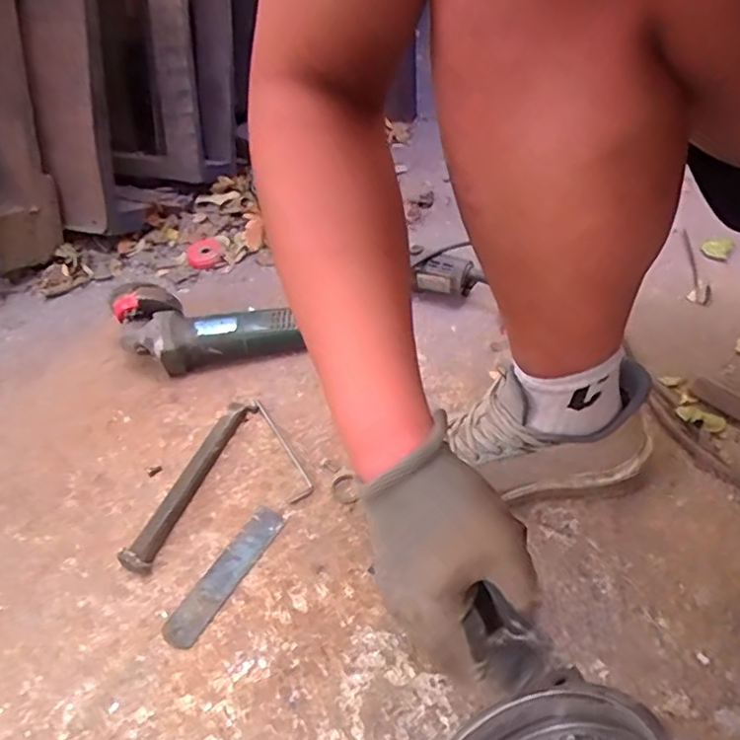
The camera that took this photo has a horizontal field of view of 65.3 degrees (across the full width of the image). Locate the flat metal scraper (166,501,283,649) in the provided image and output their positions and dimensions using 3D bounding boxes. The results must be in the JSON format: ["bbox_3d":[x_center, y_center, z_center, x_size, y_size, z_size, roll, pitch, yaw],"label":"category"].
[{"bbox_3d":[-0.144,0.201,0.576,0.038,0.005,0.154,20,50,25],"label":"flat metal scraper"}]

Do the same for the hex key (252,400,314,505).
[{"bbox_3d":[-0.111,0.091,0.687,0.029,0.004,0.168,-23,46,-16],"label":"hex key"}]

